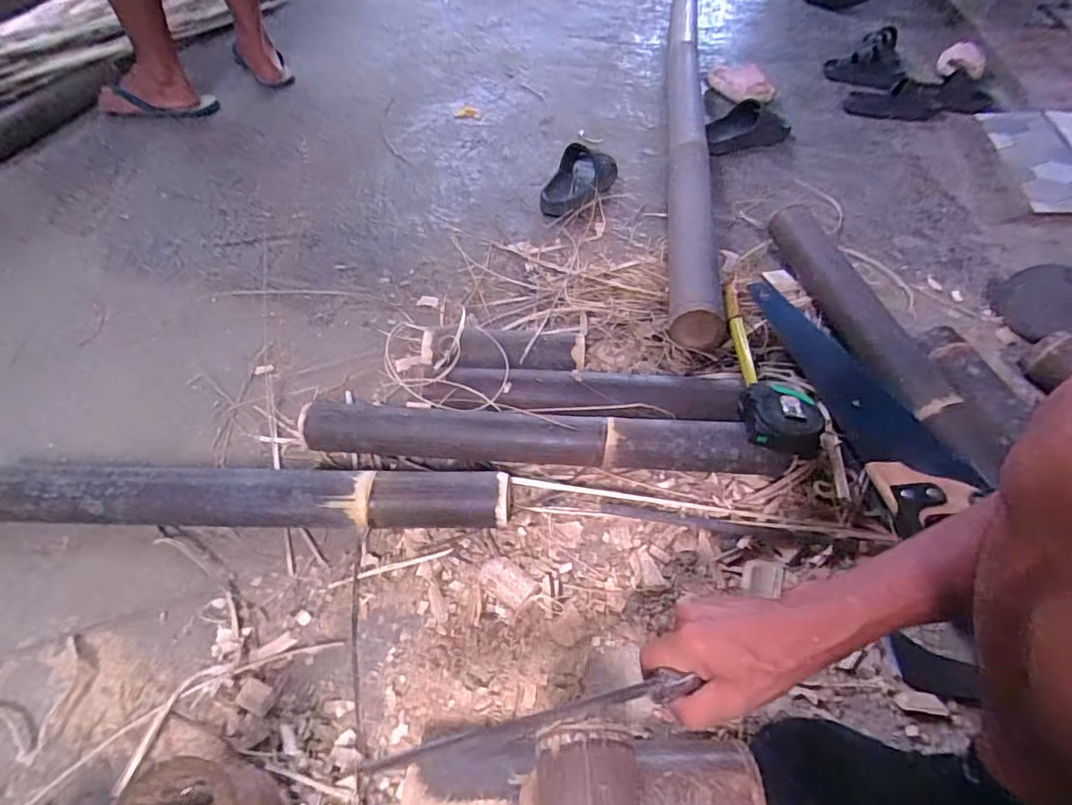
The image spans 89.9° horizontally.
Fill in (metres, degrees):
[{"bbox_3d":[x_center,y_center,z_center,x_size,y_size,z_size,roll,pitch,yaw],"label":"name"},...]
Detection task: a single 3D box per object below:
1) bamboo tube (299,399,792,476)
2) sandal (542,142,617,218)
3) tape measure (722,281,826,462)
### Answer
[{"bbox_3d":[0.003,0.045,0.651,0.558,0.066,0.062,3,52,3],"label":"bamboo tube"},{"bbox_3d":[0.084,-0.426,1.026,0.096,0.072,0.199,23,56,17],"label":"sandal"},{"bbox_3d":[0.289,-0.042,0.675,0.081,0.056,0.257,5,52,3],"label":"tape measure"}]

